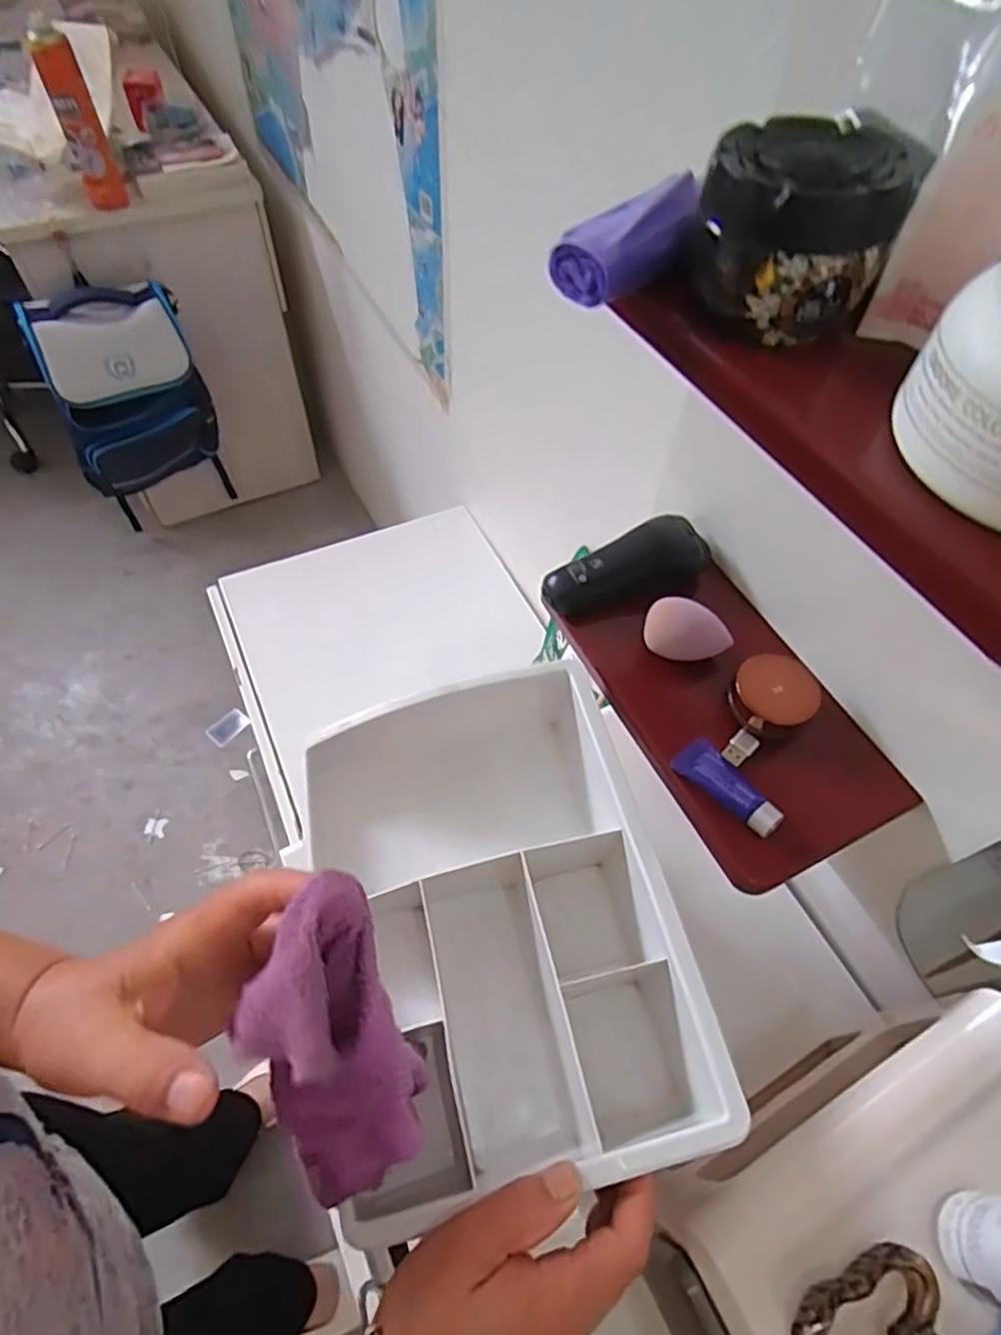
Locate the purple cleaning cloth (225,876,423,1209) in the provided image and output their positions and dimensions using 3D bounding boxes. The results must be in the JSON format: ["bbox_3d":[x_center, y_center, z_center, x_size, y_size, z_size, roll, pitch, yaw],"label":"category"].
[{"bbox_3d":[-0.064,0.154,0.256,0.064,0.150,0.032,-3,20,-4],"label":"purple cleaning cloth"}]

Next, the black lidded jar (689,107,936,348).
[{"bbox_3d":[0.104,-0.156,0.242,0.067,0.053,0.063,11,56,5],"label":"black lidded jar"}]

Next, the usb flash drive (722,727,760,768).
[{"bbox_3d":[0.149,0.051,0.418,0.026,0.005,0.015,-39,65,-25],"label":"usb flash drive"}]

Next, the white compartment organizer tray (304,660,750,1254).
[{"bbox_3d":[-0.008,0.144,0.396,0.191,0.091,0.269,-11,55,-10],"label":"white compartment organizer tray"}]

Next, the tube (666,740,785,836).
[{"bbox_3d":[0.137,0.069,0.400,0.027,0.014,0.068,-34,63,-22],"label":"tube"}]

